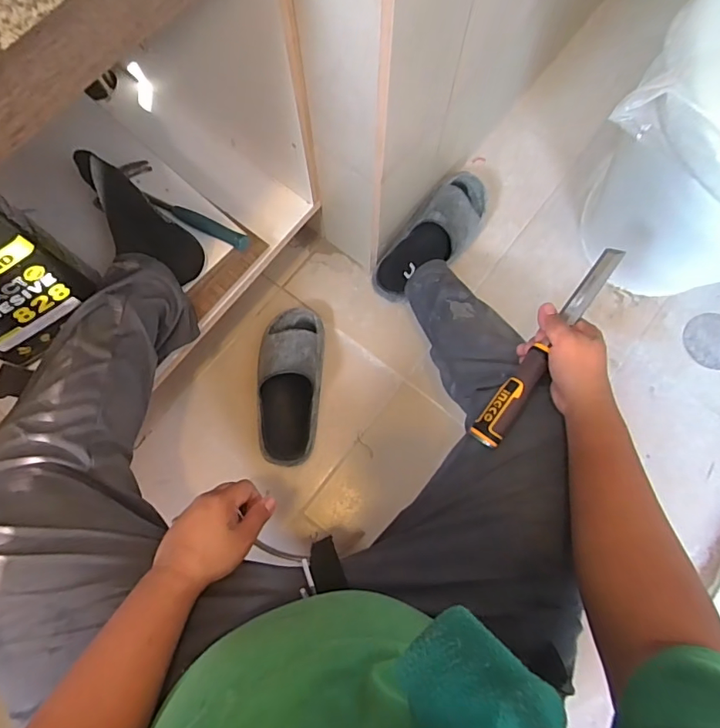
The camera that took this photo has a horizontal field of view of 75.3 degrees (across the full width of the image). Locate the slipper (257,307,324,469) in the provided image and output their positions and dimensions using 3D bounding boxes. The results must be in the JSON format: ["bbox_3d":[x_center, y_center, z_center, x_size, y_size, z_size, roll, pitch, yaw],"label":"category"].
[{"bbox_3d":[-0.130,0.033,0.834,0.116,0.086,0.282,2,76,0],"label":"slipper"}]

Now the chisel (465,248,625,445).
[{"bbox_3d":[0.216,-0.021,0.537,0.031,0.025,0.267,35,89,8],"label":"chisel"}]

